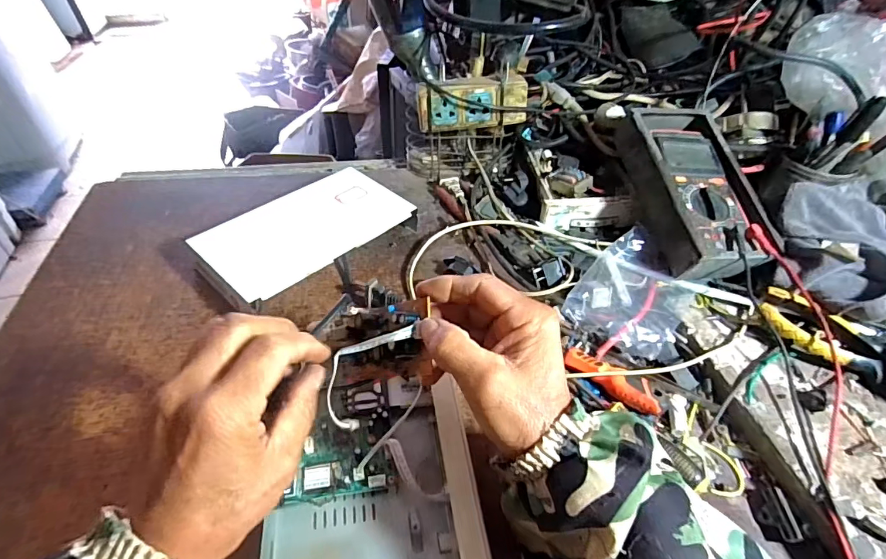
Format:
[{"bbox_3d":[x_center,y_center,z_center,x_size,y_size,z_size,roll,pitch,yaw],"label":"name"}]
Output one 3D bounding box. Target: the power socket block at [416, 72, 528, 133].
[{"bbox_3d":[0.036,-0.223,0.584,0.133,0.059,0.034,-4,45,-6],"label":"power socket block"}]

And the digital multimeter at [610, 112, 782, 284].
[{"bbox_3d":[0.279,-0.110,0.535,0.116,0.057,0.235,-3,62,-12],"label":"digital multimeter"}]

